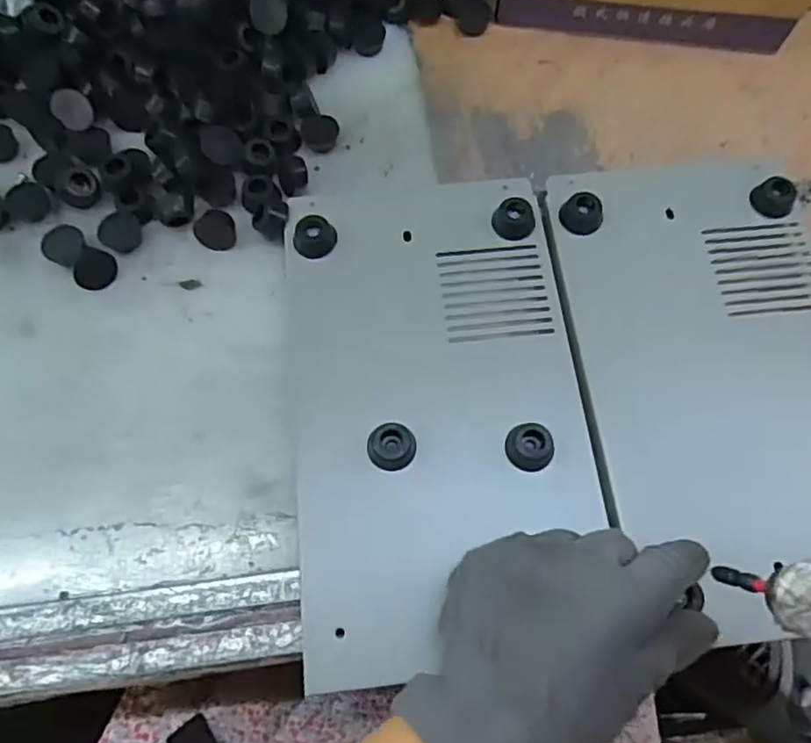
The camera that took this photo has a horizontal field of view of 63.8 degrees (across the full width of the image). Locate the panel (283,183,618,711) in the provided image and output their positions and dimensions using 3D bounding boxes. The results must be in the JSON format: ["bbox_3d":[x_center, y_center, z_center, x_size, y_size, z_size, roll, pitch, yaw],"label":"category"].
[{"bbox_3d":[0.018,0.012,0.350,0.154,0.017,0.268,-5,69,-2],"label":"panel"}]

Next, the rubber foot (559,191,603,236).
[{"bbox_3d":[0.105,-0.094,0.386,0.024,0.014,0.020,22,71,8],"label":"rubber foot"}]

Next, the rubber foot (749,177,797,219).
[{"bbox_3d":[0.222,-0.104,0.391,0.024,0.013,0.021,42,75,14],"label":"rubber foot"}]

